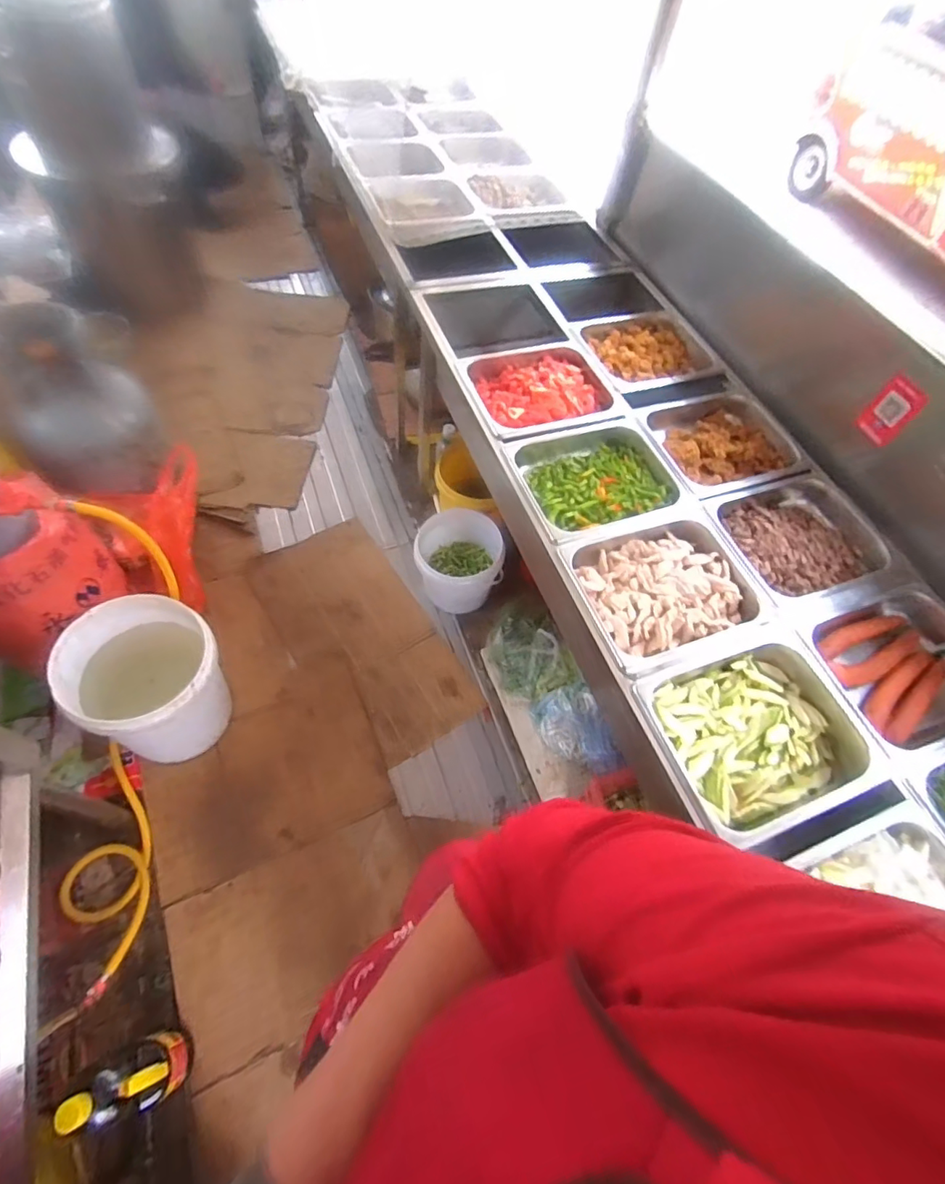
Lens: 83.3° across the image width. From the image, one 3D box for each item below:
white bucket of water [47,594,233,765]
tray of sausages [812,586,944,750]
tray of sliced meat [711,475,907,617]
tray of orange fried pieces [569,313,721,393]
[{"bbox_3d":[-0.734,0.222,1.260,0.289,0.365,0.284,3,58,-5],"label":"white bucket of water"},{"bbox_3d":[0.768,0.138,0.955,0.317,0.069,0.252,-14,61,-15],"label":"tray of sausages"},{"bbox_3d":[0.671,-0.100,1.086,0.353,0.074,0.299,-16,62,-16],"label":"tray of sliced meat"},{"bbox_3d":[0.426,-0.610,1.357,0.334,0.072,0.308,-19,62,-18],"label":"tray of orange fried pieces"}]

